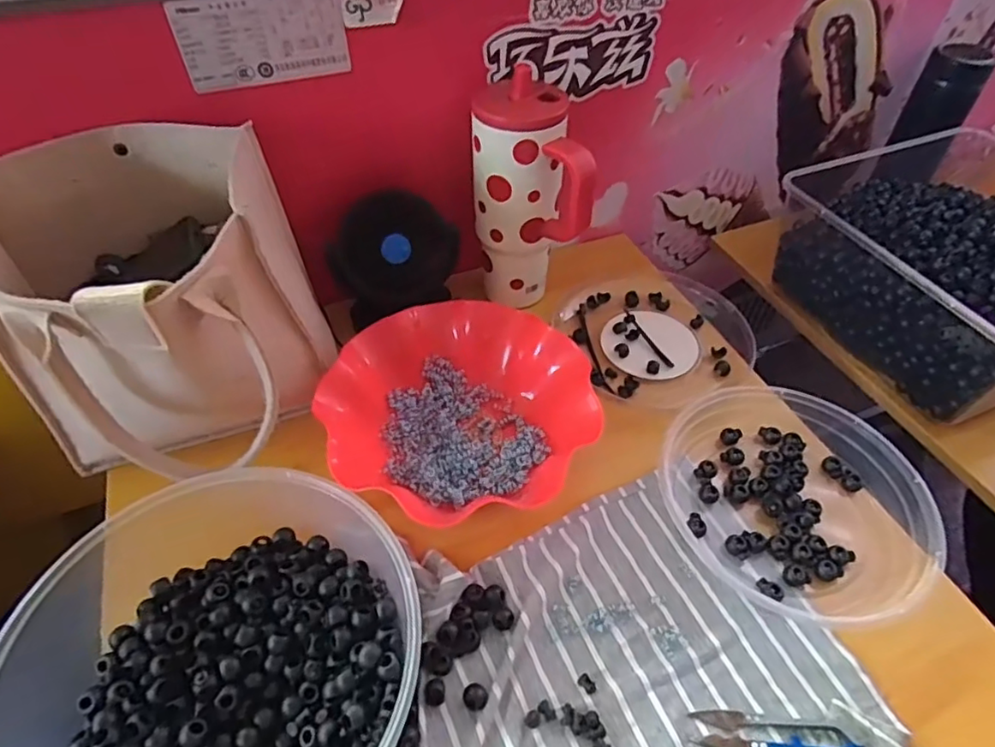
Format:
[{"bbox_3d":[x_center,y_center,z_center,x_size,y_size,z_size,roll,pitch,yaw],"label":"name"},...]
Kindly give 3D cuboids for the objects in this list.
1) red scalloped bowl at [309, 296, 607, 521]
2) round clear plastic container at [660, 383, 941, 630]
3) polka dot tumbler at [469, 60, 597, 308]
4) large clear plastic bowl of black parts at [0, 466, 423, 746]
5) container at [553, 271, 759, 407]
[{"bbox_3d":[-0.036,0.027,0.521,0.217,0.059,0.193,-11,49,-11],"label":"red scalloped bowl"},{"bbox_3d":[0.237,0.094,0.475,0.180,0.044,0.190,0,48,-1],"label":"round clear plastic container"},{"bbox_3d":[0.029,-0.166,0.582,0.098,0.214,0.113,-4,48,-5],"label":"polka dot tumbler"},{"bbox_3d":[-0.160,0.179,0.357,0.228,0.096,0.223,3,48,2],"label":"large clear plastic bowl of black parts"},{"bbox_3d":[0.162,-0.043,0.625,0.178,0.025,0.176,0,48,-1],"label":"container"}]

